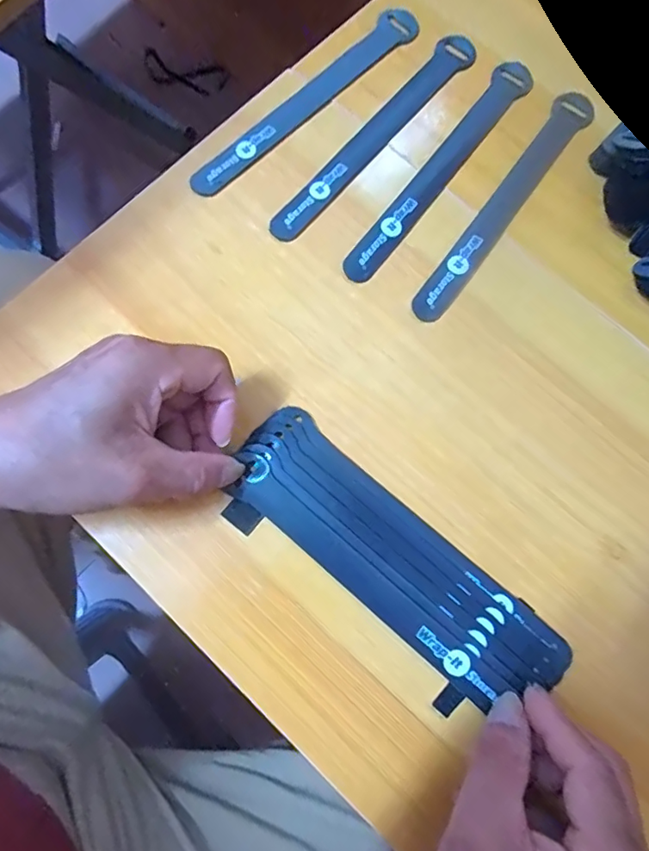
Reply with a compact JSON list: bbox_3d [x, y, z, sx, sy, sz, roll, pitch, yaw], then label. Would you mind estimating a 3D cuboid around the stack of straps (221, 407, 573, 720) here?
[{"bbox_3d":[0.033,0.075,0.272,0.195,0.010,0.067,39,79,9],"label":"stack of straps"}]

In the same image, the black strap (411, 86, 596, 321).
[{"bbox_3d":[0.118,-0.144,0.328,0.023,0.004,0.199,35,78,7],"label":"black strap"}]

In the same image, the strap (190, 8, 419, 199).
[{"bbox_3d":[-0.010,-0.216,0.342,0.023,0.005,0.198,43,80,9],"label":"strap"}]

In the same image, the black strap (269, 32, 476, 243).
[{"bbox_3d":[0.034,-0.193,0.339,0.023,0.005,0.198,41,79,8],"label":"black strap"}]

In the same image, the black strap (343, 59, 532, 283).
[{"bbox_3d":[0.077,-0.170,0.333,0.023,0.004,0.199,37,79,8],"label":"black strap"}]

